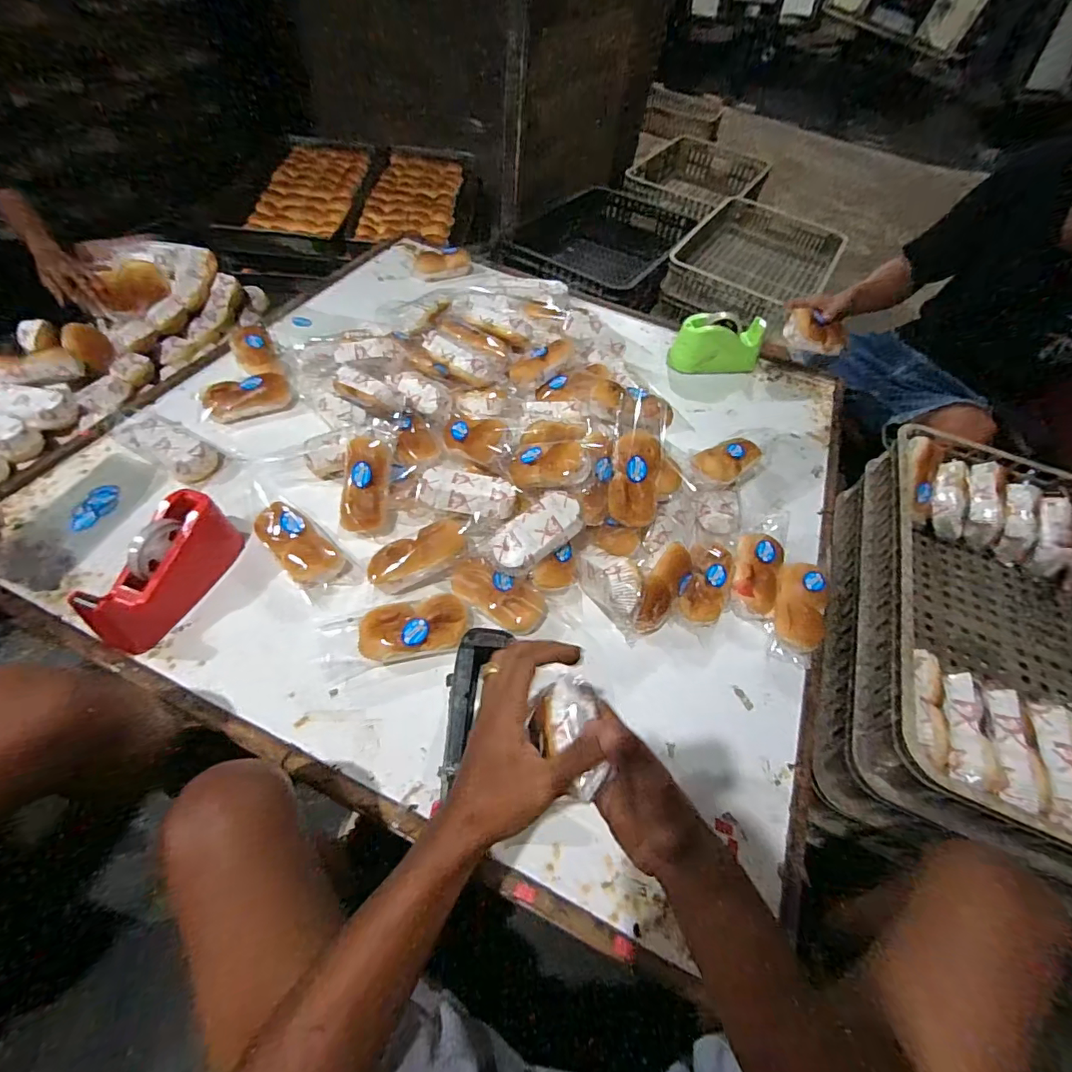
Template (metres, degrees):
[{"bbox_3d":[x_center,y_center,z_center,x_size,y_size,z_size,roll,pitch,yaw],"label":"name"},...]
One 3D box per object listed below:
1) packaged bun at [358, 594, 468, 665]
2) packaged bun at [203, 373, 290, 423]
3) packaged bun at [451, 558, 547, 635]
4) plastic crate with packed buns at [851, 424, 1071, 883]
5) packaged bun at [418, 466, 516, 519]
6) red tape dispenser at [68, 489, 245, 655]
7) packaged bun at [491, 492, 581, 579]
[{"bbox_3d":[-0.163,0.124,0.667,0.140,0.051,0.078,-6,56,-11],"label":"packaged bun"},{"bbox_3d":[-0.523,-0.251,0.900,0.145,0.045,0.062,-26,62,-23],"label":"packaged bun"},{"bbox_3d":[-0.054,0.080,0.705,0.144,0.039,0.073,33,58,16],"label":"packaged bun"},{"bbox_3d":[0.668,0.120,0.659,0.395,0.102,0.597,24,55,10],"label":"plastic crate with packed buns"},{"bbox_3d":[-0.102,-0.060,0.743,0.141,0.048,0.071,4,54,-4],"label":"packaged bun"},{"bbox_3d":[-0.487,0.045,0.653,0.066,0.097,0.203,16,54,4],"label":"red tape dispenser"},{"bbox_3d":[0.002,-0.003,0.704,0.136,0.040,0.069,-39,87,-6],"label":"packaged bun"}]

